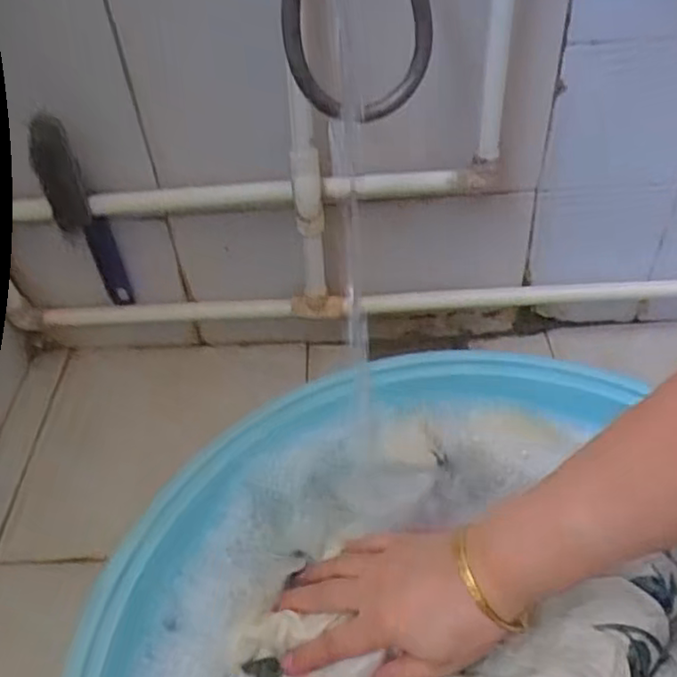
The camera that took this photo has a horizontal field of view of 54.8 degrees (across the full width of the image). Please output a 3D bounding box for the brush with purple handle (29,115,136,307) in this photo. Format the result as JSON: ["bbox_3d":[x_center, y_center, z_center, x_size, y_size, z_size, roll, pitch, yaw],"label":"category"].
[{"bbox_3d":[-0.259,-0.117,0.672,0.029,0.241,0.061,-8,45,-3],"label":"brush with purple handle"}]

